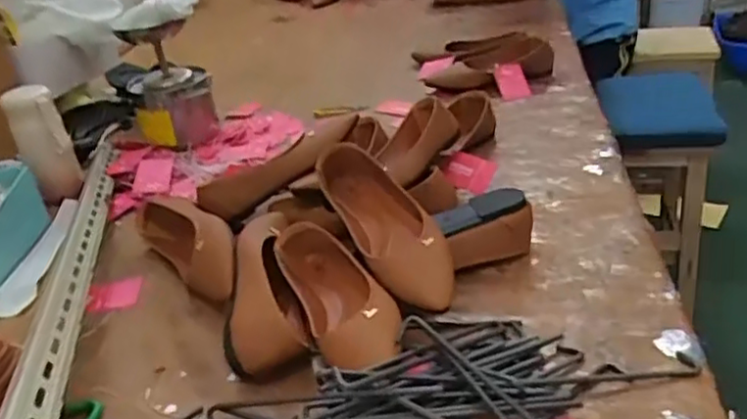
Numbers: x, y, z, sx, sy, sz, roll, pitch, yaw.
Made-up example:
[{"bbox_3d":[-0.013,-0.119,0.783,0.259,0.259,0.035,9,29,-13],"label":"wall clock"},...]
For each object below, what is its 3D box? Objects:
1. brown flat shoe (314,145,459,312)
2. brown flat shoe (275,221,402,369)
[{"bbox_3d":[0.015,0.016,0.747,0.084,0.068,0.216,-20,54,-25],"label":"brown flat shoe"},{"bbox_3d":[-0.041,0.085,0.713,0.081,0.064,0.231,-17,31,-17],"label":"brown flat shoe"}]

